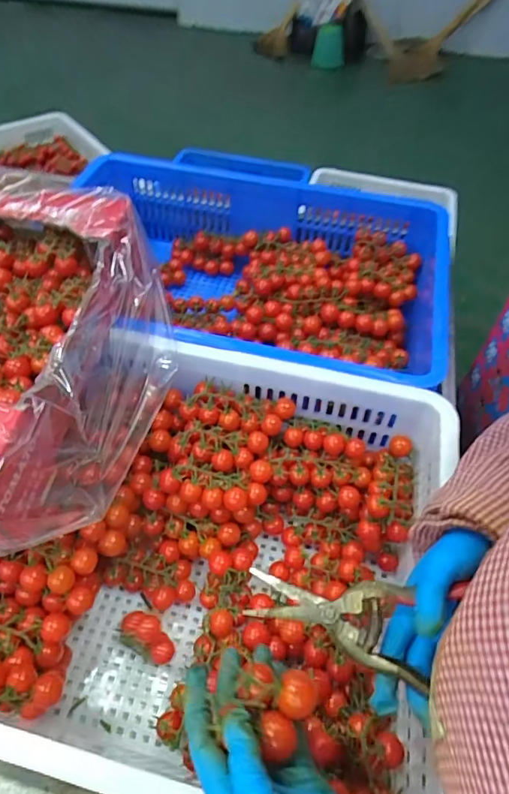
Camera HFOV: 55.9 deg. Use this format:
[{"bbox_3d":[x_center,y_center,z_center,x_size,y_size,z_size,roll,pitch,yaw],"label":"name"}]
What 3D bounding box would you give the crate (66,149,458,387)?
[{"bbox_3d":[-0.034,-0.192,0.771,0.625,0.163,0.375,14,52,8],"label":"crate"}]

